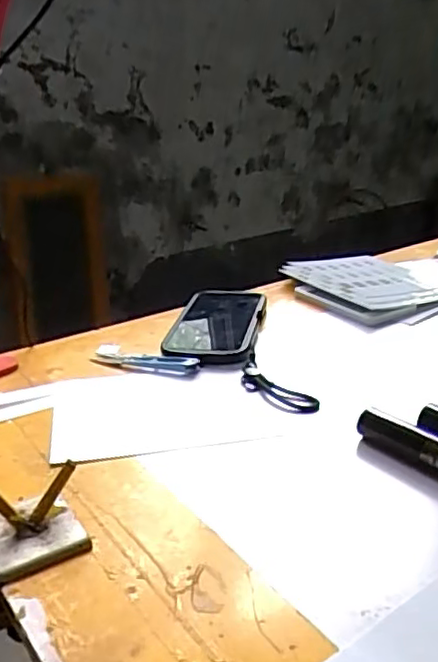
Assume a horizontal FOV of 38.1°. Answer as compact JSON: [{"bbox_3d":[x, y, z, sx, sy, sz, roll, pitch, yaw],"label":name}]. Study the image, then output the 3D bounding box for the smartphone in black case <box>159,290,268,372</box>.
[{"bbox_3d":[0.000,-0.009,0.643,0.084,0.014,0.183,2,24,9],"label":"smartphone in black case"}]

